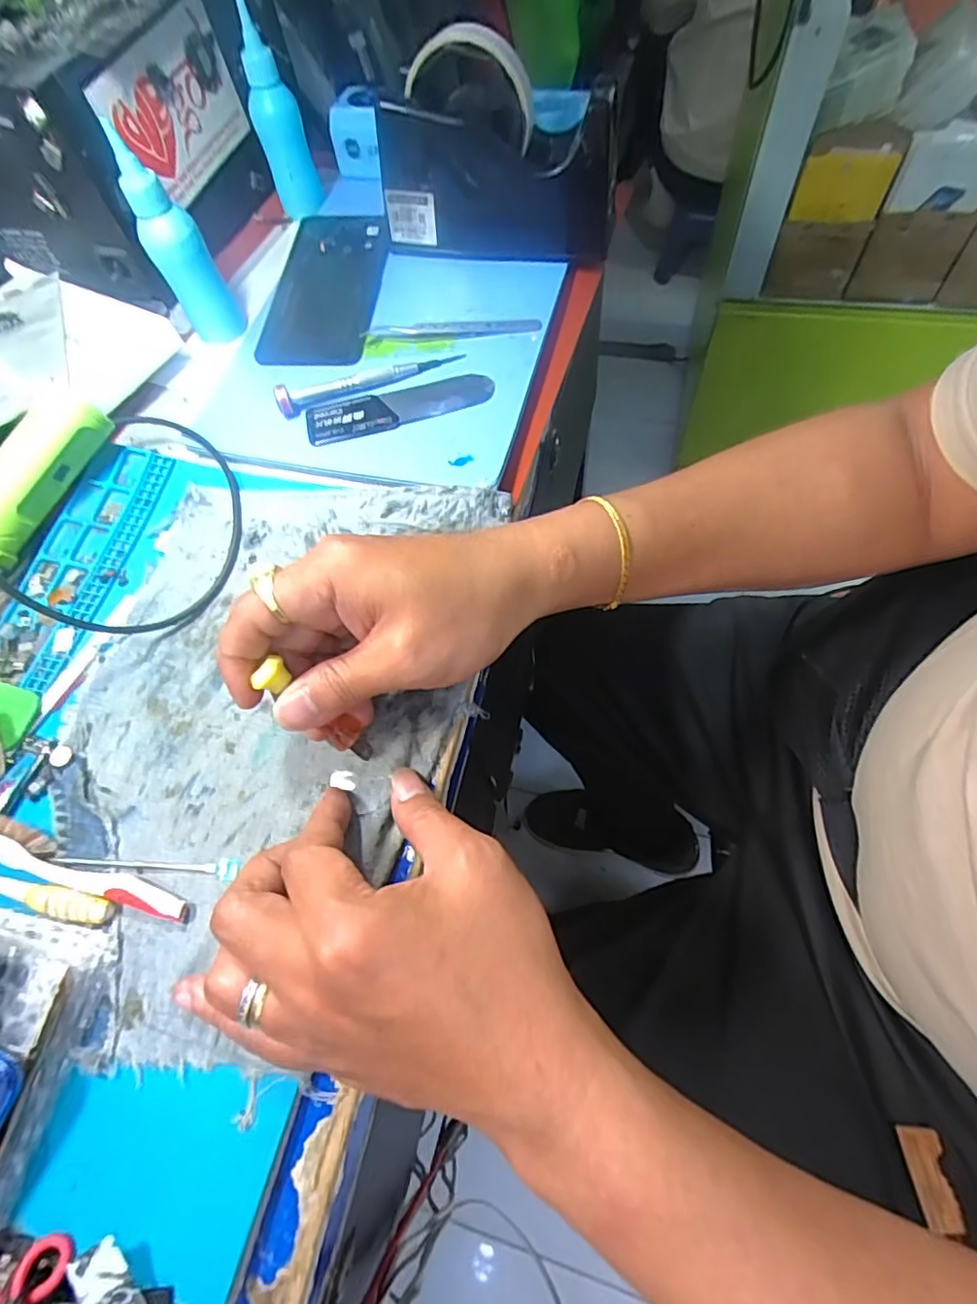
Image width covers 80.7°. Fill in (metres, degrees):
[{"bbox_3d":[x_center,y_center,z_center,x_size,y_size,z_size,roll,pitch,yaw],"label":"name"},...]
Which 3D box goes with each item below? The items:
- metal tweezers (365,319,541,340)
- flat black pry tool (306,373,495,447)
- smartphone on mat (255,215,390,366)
[{"bbox_3d":[-0.023,-0.215,0.384,0.114,0.006,0.012,-5,64,4],"label":"metal tweezers"},{"bbox_3d":[-0.056,-0.155,0.364,0.117,0.006,0.030,-15,63,-3],"label":"flat black pry tool"},{"bbox_3d":[-0.115,-0.267,0.415,0.073,0.010,0.151,2,65,7],"label":"smartphone on mat"}]

